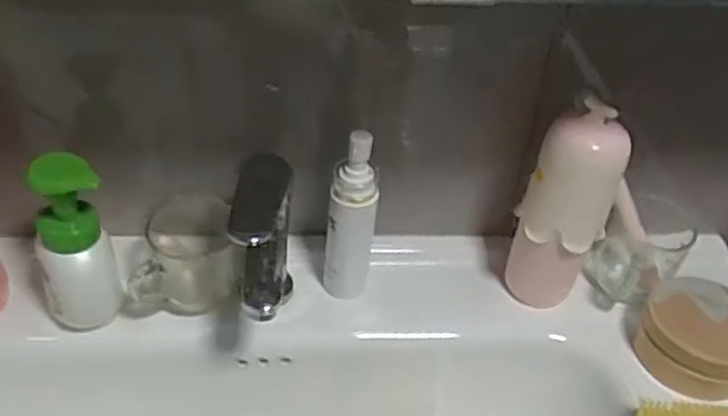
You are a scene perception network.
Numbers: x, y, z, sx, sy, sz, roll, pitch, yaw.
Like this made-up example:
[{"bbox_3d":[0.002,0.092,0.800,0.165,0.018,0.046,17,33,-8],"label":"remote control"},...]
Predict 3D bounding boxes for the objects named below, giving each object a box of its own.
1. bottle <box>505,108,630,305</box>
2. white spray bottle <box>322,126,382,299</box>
[{"bbox_3d":[0.178,0.008,0.649,0.073,0.185,0.061,22,43,17],"label":"bottle"},{"bbox_3d":[-0.010,0.010,0.633,0.042,0.169,0.033,5,41,-2],"label":"white spray bottle"}]

